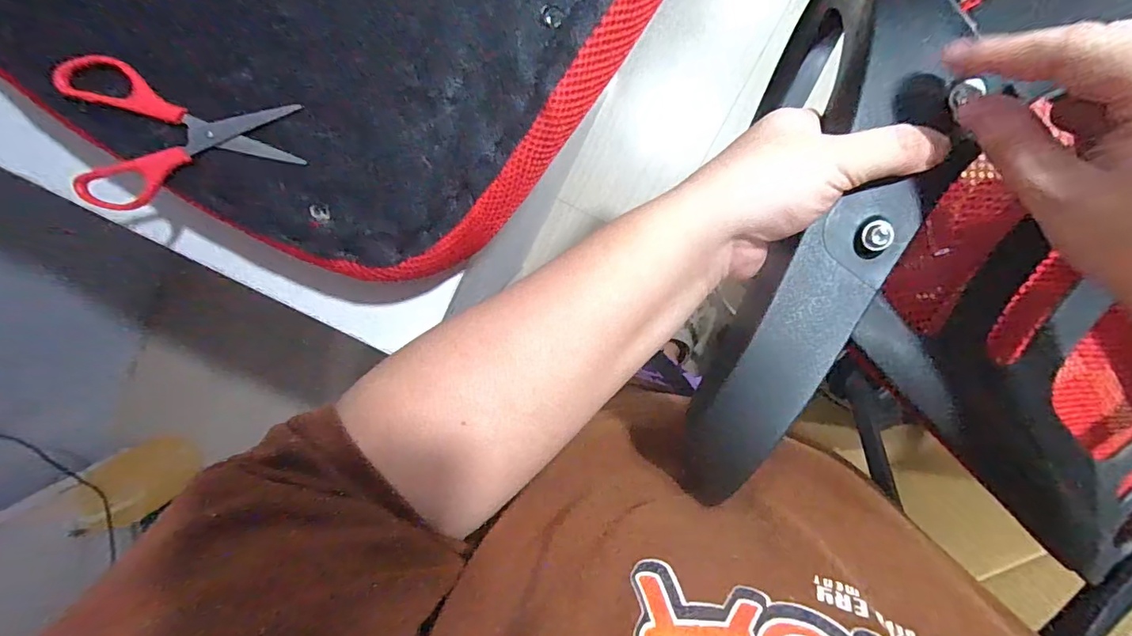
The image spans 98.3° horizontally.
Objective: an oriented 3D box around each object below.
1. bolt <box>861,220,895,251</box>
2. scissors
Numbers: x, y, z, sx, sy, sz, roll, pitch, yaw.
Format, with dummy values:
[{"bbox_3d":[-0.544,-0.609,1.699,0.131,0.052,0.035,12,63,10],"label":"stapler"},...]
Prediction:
[{"bbox_3d":[0.140,-0.037,0.219,0.013,0.005,0.013,0,101,1],"label":"bolt"},{"bbox_3d":[-0.248,-0.111,0.310,0.146,0.022,0.090,7,100,1],"label":"scissors"}]

